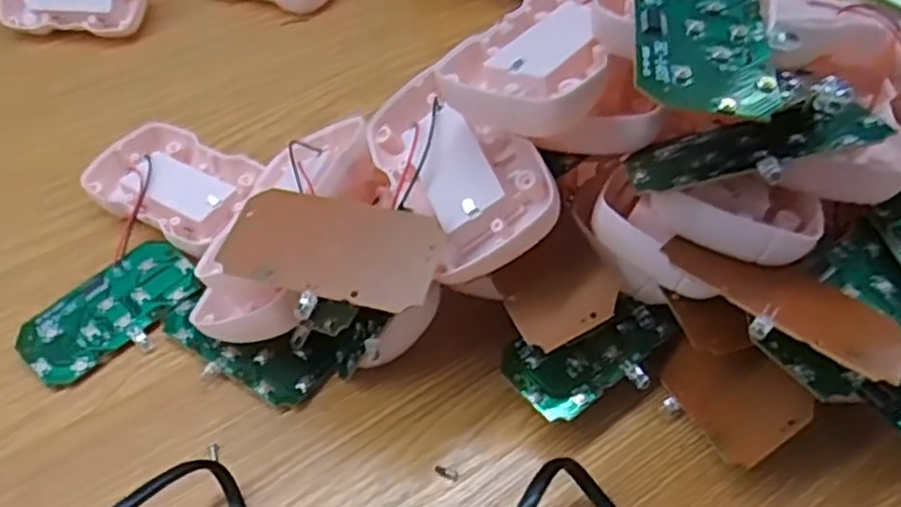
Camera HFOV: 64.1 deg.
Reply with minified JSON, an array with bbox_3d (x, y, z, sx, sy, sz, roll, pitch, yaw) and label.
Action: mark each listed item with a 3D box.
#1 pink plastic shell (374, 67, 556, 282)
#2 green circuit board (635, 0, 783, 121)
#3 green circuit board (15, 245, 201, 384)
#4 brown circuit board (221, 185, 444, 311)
[{"bbox_3d":[0.002,-0.032,0.269,0.050,0.020,0.090,-37,56,3],"label":"pink plastic shell"},{"bbox_3d":[0.072,-0.064,0.205,0.037,0.005,0.074,6,50,6],"label":"green circuit board"},{"bbox_3d":[-0.142,0.025,0.305,0.042,0.004,0.072,39,61,22],"label":"green circuit board"},{"bbox_3d":[-0.040,-0.002,0.241,0.072,0.005,0.036,13,65,13],"label":"brown circuit board"}]

